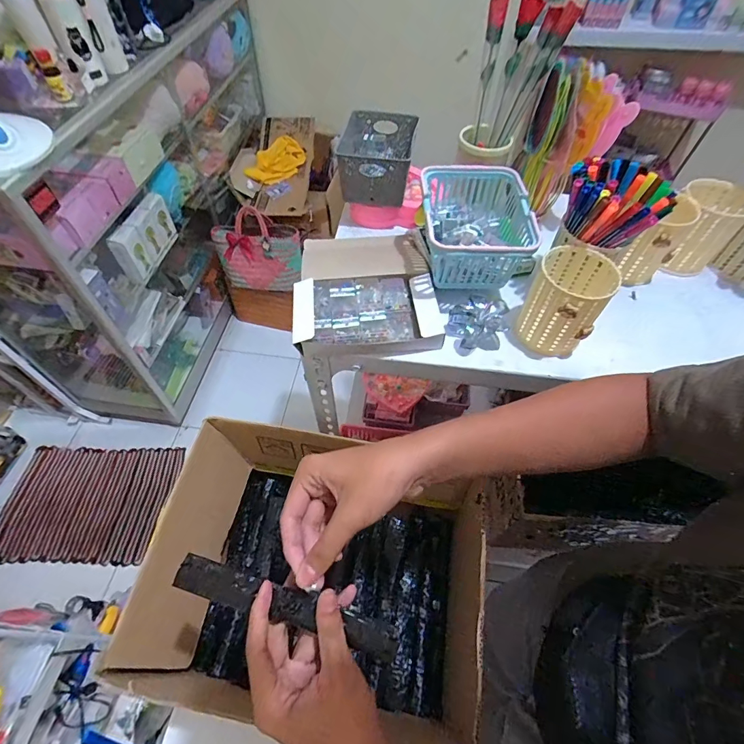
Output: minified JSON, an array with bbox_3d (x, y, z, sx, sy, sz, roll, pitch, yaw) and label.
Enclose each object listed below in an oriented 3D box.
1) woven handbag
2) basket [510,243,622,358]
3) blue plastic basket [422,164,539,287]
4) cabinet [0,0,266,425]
[{"bbox_3d":[-0.441,-0.474,1.594,0.317,0.296,0.113,5,55,2],"label":"woven handbag"},{"bbox_3d":[0.226,-0.080,0.480,0.077,0.098,0.087,30,60,18],"label":"basket"},{"bbox_3d":[0.130,-0.184,0.518,0.131,0.089,0.160,0,55,-1],"label":"blue plastic basket"},{"bbox_3d":[-0.795,-0.621,1.508,0.431,0.944,1.281,8,55,4],"label":"cabinet"}]

